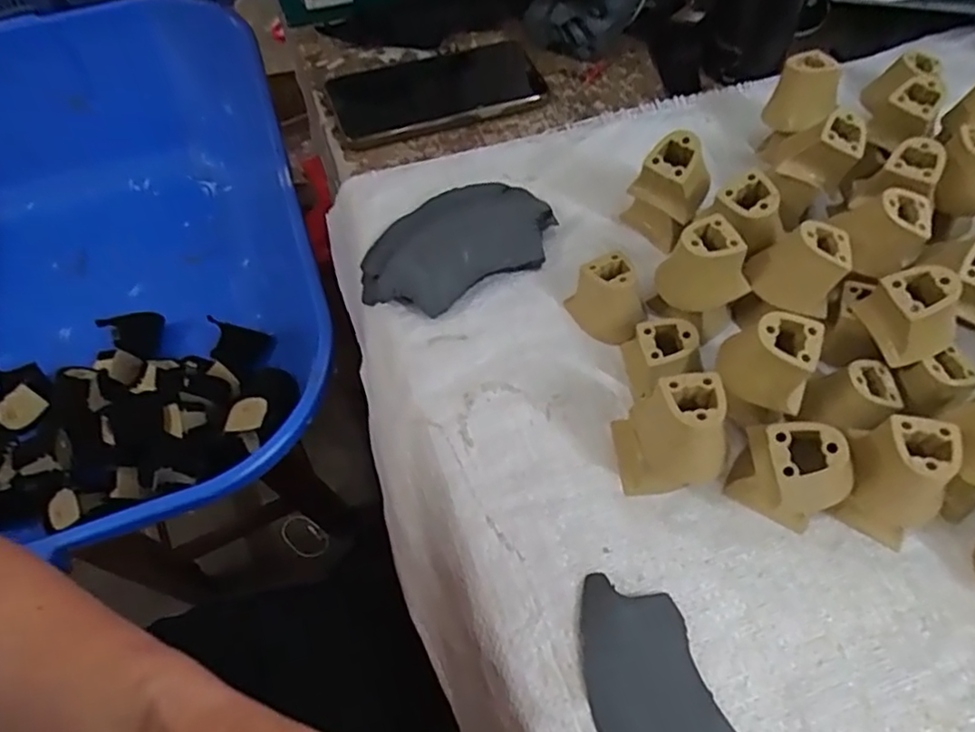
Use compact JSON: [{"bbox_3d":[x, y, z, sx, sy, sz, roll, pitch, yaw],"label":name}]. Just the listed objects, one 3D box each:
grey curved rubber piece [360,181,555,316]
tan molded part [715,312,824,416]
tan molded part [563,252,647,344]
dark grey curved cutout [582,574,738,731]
[{"bbox_3d":[-0.021,-0.078,0.423,0.126,0.017,0.077,-28,62,-14],"label":"grey curved rubber piece"},{"bbox_3d":[0.143,-0.003,0.333,0.044,0.042,0.032,19,62,13],"label":"tan molded part"},{"bbox_3d":[0.072,-0.039,0.392,0.033,0.036,0.041,-17,60,-8],"label":"tan molded part"},{"bbox_3d":[0.080,0.157,0.296,0.057,0.004,0.122,-23,61,-11],"label":"dark grey curved cutout"}]

